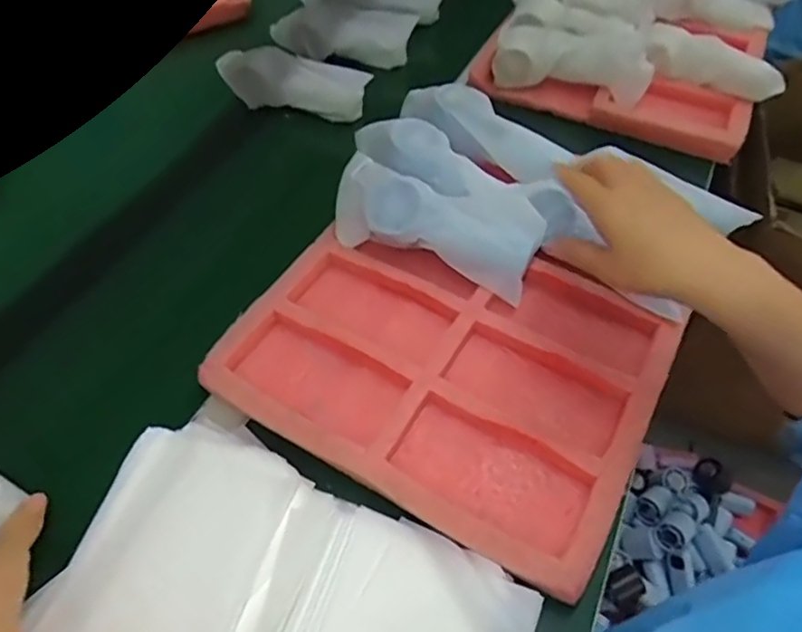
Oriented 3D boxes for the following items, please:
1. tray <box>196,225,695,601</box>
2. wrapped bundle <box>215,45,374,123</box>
[{"bbox_3d":[0.038,0.030,0.506,0.331,0.035,0.257,26,56,17],"label":"tray"},{"bbox_3d":[-0.136,-0.285,0.730,0.185,0.058,0.056,19,54,13],"label":"wrapped bundle"}]

